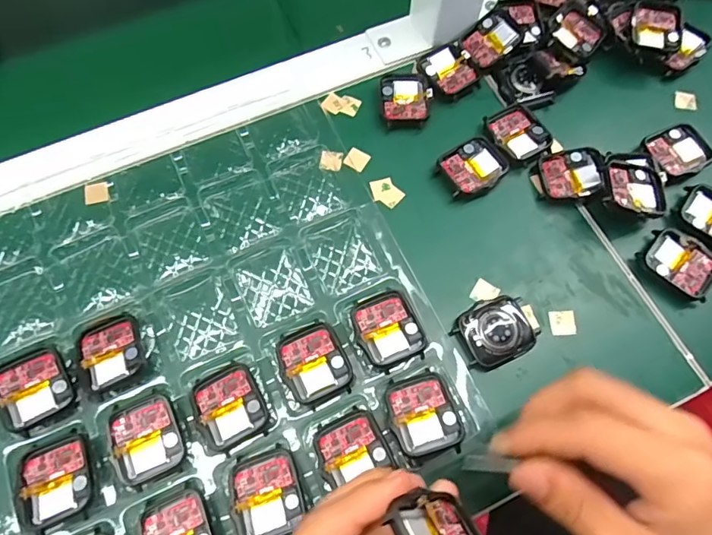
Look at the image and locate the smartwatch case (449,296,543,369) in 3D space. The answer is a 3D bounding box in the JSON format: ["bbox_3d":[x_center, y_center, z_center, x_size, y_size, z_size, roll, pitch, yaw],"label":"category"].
[{"bbox_3d":[0.086,0.040,0.297,0.047,0.013,0.038,-24,72,-8],"label":"smartwatch case"}]

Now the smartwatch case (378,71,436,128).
[{"bbox_3d":[0.037,-0.125,0.357,0.036,0.008,0.049,-7,71,-2],"label":"smartwatch case"}]

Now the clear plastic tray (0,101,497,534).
[{"bbox_3d":[-0.093,0.037,0.296,0.261,0.018,0.258,-25,72,-8],"label":"clear plastic tray"}]

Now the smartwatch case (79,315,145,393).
[{"bbox_3d":[-0.146,0.051,0.290,0.034,0.010,0.040,-22,72,-7],"label":"smartwatch case"}]

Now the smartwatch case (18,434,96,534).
[{"bbox_3d":[-0.163,0.117,0.263,0.038,0.007,0.043,-22,72,-7],"label":"smartwatch case"}]

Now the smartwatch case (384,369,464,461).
[{"bbox_3d":[0.039,0.084,0.275,0.037,0.008,0.043,-15,71,-5],"label":"smartwatch case"}]

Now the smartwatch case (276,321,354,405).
[{"bbox_3d":[-0.025,0.057,0.288,0.037,0.013,0.043,-23,72,-8],"label":"smartwatch case"}]

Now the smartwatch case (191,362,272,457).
[{"bbox_3d":[-0.073,0.081,0.279,0.037,0.010,0.045,-26,72,-9],"label":"smartwatch case"}]

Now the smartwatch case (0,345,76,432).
[{"bbox_3d":[-0.188,0.071,0.281,0.038,0.009,0.043,-29,71,-24],"label":"smartwatch case"}]

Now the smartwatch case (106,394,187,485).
[{"bbox_3d":[-0.119,0.096,0.273,0.037,0.005,0.043,-22,72,-7],"label":"smartwatch case"}]

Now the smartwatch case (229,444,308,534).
[{"bbox_3d":[-0.049,0.124,0.263,0.038,0.010,0.044,-21,72,-7],"label":"smartwatch case"}]

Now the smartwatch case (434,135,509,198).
[{"bbox_3d":[0.082,-0.070,0.337,0.044,0.007,0.038,-32,73,-11],"label":"smartwatch case"}]

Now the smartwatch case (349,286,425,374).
[{"bbox_3d":[0.019,0.038,0.294,0.037,0.011,0.044,-22,72,-7],"label":"smartwatch case"}]

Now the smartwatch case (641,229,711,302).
[{"bbox_3d":[0.213,-0.003,0.315,0.046,0.009,0.036,43,76,14],"label":"smartwatch case"}]

